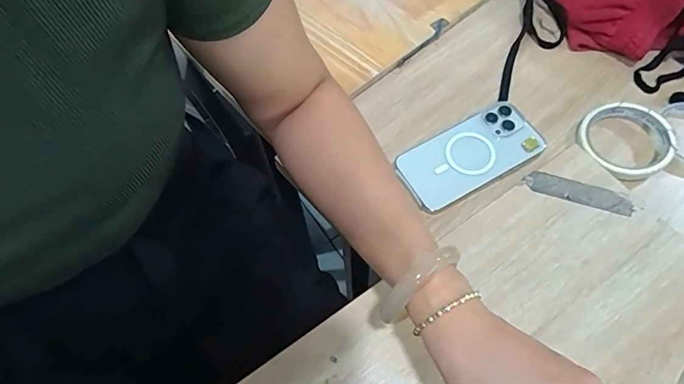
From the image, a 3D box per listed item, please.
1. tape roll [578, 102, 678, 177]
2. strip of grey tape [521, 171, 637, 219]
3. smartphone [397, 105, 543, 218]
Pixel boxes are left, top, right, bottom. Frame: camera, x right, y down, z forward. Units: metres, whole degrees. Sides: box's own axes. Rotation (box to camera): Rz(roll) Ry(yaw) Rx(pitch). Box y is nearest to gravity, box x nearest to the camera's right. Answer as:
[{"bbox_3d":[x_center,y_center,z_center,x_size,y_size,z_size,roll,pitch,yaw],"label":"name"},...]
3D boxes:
[{"bbox_3d":[0.318,-0.058,0.499,0.099,0.024,0.090,-1,64,1],"label":"tape roll"},{"bbox_3d":[0.233,0.000,0.440,0.099,0.004,0.024,17,66,10],"label":"strip of grey tape"},{"bbox_3d":[0.144,-0.041,0.500,0.158,0.013,0.076,-28,66,-11],"label":"smartphone"}]

